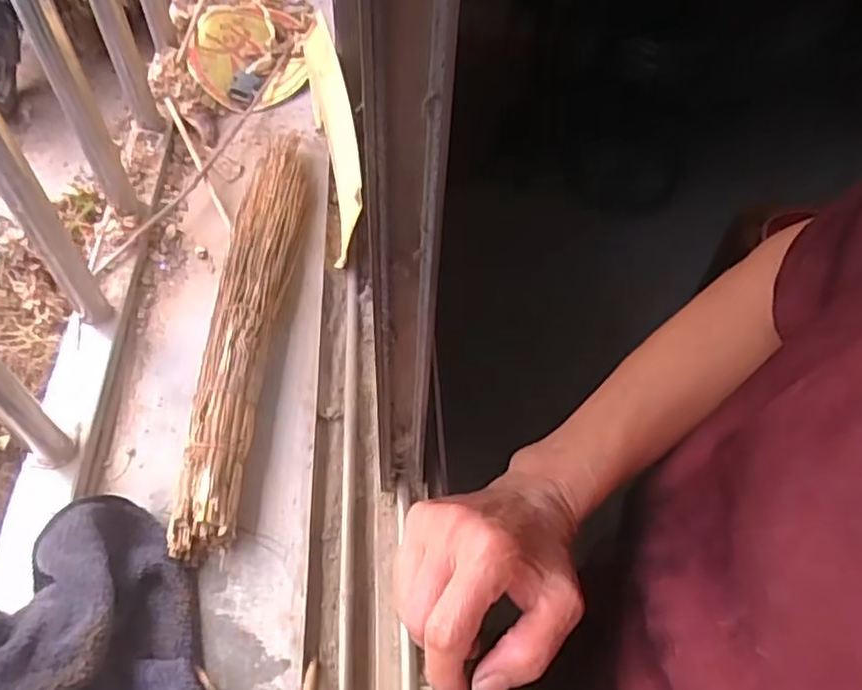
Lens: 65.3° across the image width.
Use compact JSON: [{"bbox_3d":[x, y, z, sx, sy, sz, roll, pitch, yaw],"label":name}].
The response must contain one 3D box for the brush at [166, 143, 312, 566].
[{"bbox_3d":[-0.134,-0.032,0.493,0.048,0.031,0.364,3,54,-1],"label":"brush"}]

